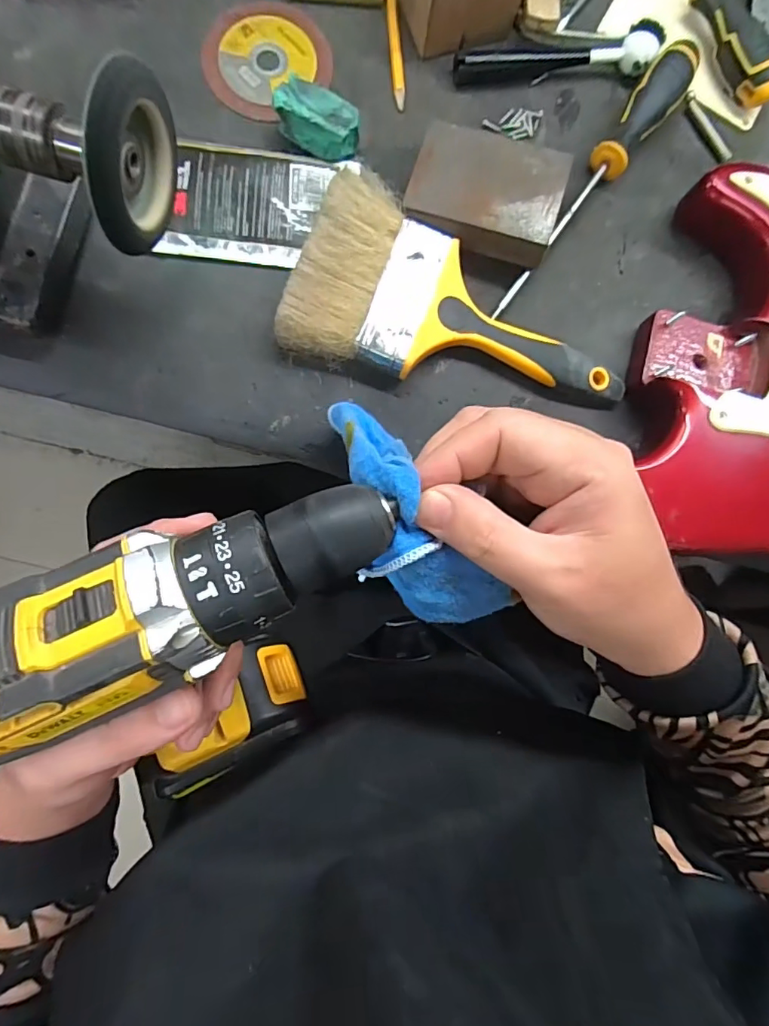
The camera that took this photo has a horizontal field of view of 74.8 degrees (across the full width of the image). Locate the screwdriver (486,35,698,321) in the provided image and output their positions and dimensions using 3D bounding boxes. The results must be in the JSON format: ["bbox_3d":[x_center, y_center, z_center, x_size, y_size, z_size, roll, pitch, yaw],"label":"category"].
[{"bbox_3d":[0.147,-0.232,0.354,0.029,0.031,0.233,36,83,-2],"label":"screwdriver"}]

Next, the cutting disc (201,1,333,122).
[{"bbox_3d":[-0.086,-0.323,0.355,0.083,0.004,0.085,0,85,-6],"label":"cutting disc"}]

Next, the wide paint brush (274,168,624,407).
[{"bbox_3d":[0.054,-0.141,0.338,0.227,0.035,0.112,11,84,-5],"label":"wide paint brush"}]

